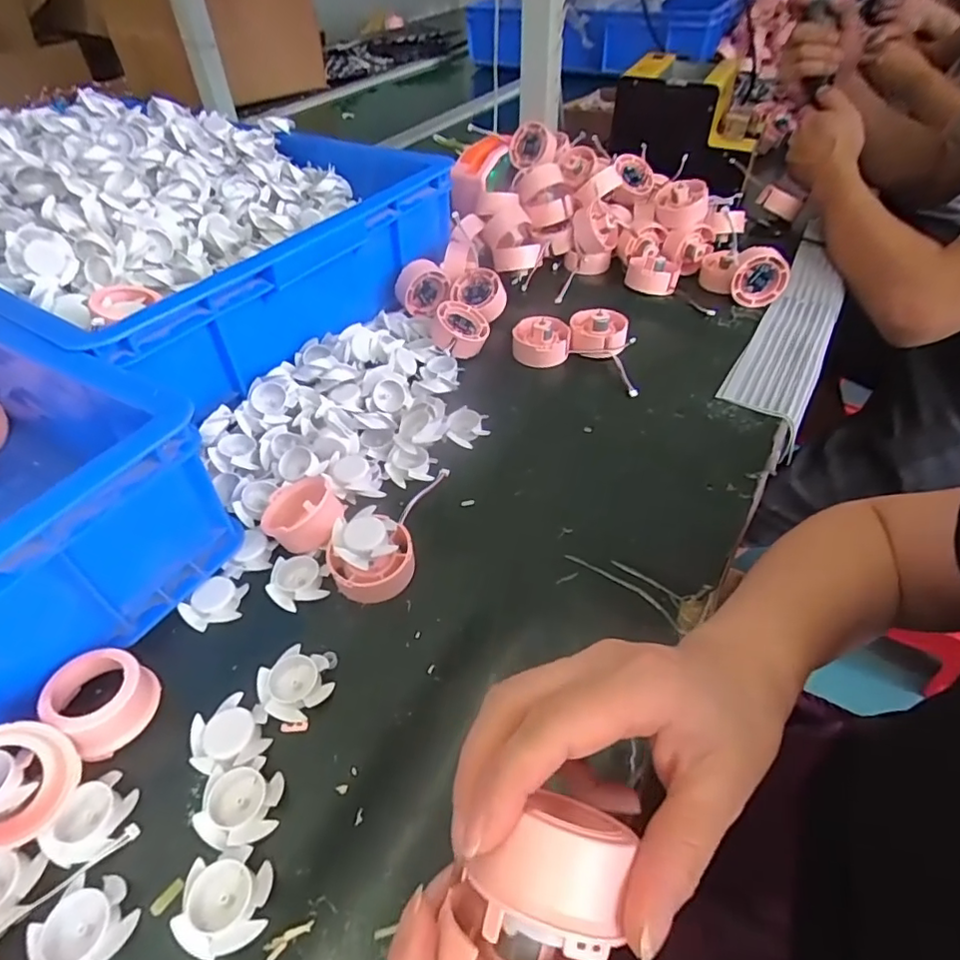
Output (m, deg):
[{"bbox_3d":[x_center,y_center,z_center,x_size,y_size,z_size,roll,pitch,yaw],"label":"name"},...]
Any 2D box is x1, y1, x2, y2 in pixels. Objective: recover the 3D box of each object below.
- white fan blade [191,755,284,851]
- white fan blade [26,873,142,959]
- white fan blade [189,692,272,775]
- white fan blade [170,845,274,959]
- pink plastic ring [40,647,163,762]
[{"bbox_3d":[-0.119,0.162,0.290,0.038,0.011,0.038,-10,46,-8],"label":"white fan blade"},{"bbox_3d":[-0.174,0.197,0.256,0.037,0.009,0.037,-1,46,1],"label":"white fan blade"},{"bbox_3d":[-0.134,0.137,0.314,0.038,0.010,0.037,-13,47,-10],"label":"white fan blade"},{"bbox_3d":[-0.115,0.189,0.262,0.036,0.008,0.038,-4,46,-2],"label":"white fan blade"},{"bbox_3d":[-0.205,0.118,0.318,0.045,0.028,0.046,-1,46,1],"label":"pink plastic ring"}]

